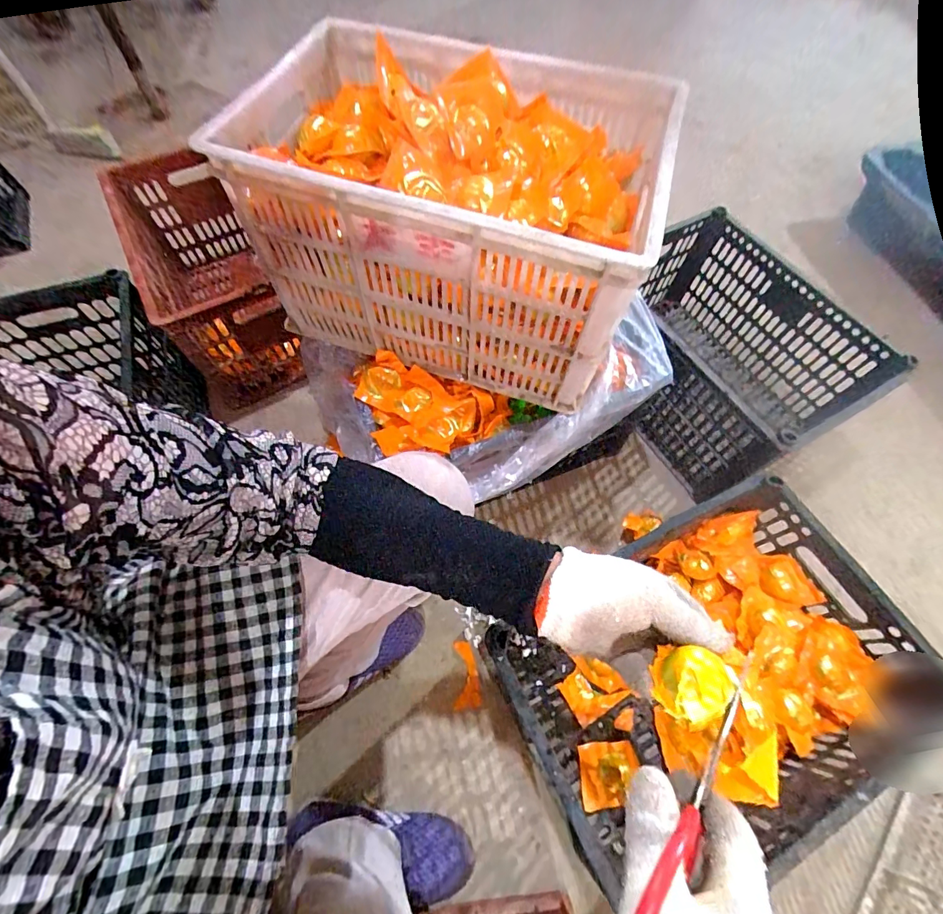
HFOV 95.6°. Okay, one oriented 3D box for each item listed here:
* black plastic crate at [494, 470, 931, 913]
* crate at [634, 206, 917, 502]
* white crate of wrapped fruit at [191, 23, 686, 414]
[{"bbox_3d":[0.280,0.277,0.563,0.443,0.223,0.298,-25,66,-13],"label":"black plastic crate"},{"bbox_3d":[0.457,-0.178,0.804,0.314,0.226,0.407,-27,67,-14],"label":"crate"},{"bbox_3d":[-0.017,-0.315,0.581,0.463,0.276,0.344,14,64,6],"label":"white crate of wrapped fruit"}]

